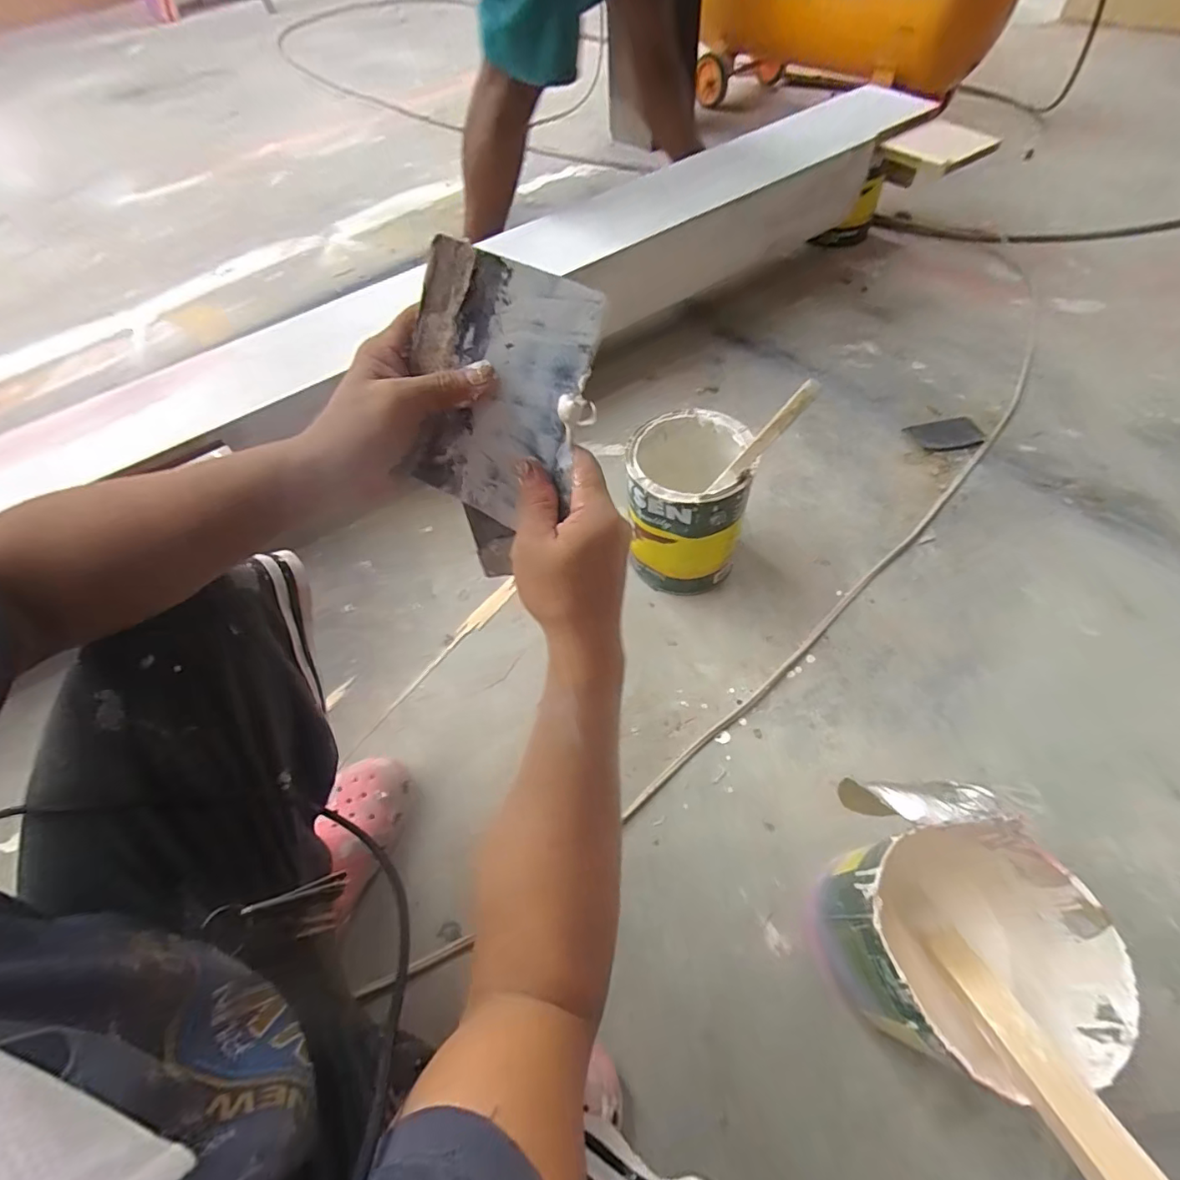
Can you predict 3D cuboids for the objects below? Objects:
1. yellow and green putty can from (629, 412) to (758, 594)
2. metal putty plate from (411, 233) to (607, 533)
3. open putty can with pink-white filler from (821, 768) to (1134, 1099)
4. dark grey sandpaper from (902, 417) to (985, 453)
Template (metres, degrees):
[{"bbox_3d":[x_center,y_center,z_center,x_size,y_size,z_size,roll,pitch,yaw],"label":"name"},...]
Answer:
[{"bbox_3d":[0.136,-0.127,0.760,0.150,0.212,0.191,5,58,9],"label":"yellow and green putty can"},{"bbox_3d":[-0.053,-0.111,0.310,0.099,0.142,0.010,13,28,5],"label":"metal putty plate"},{"bbox_3d":[0.314,0.298,0.472,0.171,0.212,0.188,-2,57,4],"label":"open putty can with pink-white filler"},{"bbox_3d":[0.633,-0.273,0.936,0.121,0.011,0.073,-10,57,-1],"label":"dark grey sandpaper"}]

